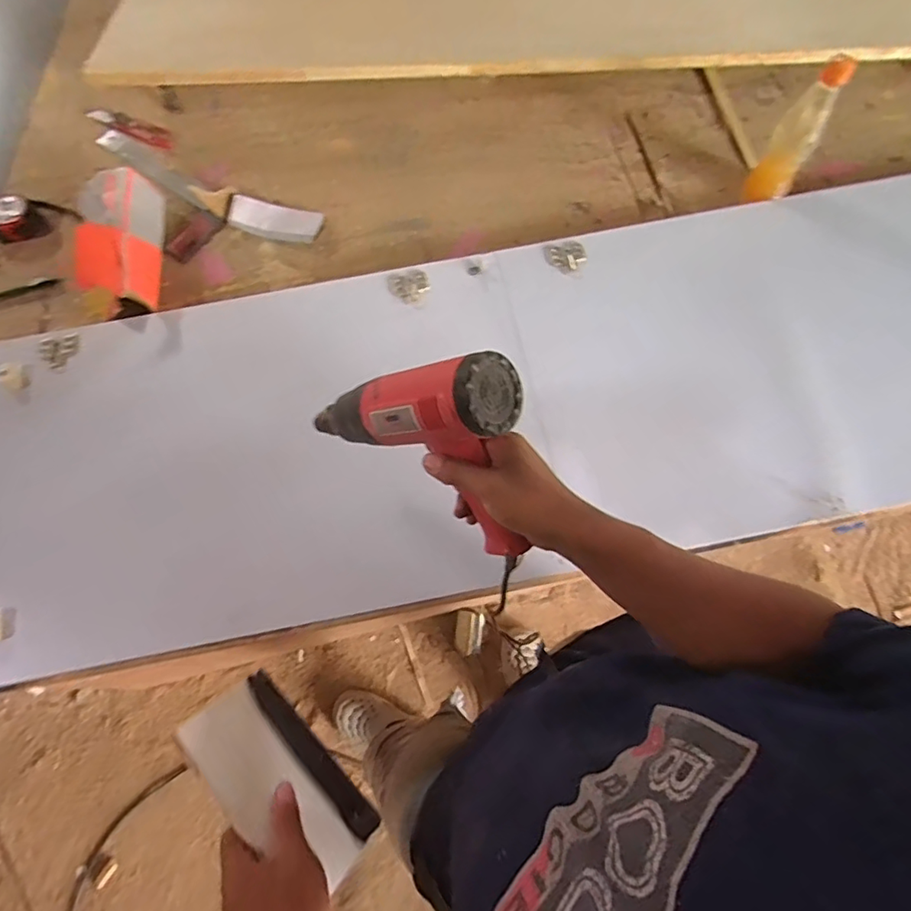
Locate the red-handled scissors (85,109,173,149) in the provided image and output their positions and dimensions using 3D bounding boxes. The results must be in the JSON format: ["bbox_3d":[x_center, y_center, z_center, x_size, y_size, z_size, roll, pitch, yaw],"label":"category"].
[{"bbox_3d":[-0.555,-0.566,0.912,0.162,0.026,0.036,27,75,8],"label":"red-handled scissors"}]

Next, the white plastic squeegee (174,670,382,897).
[{"bbox_3d":[-0.176,0.331,0.547,0.208,0.011,0.110,49,35,8],"label":"white plastic squeegee"}]

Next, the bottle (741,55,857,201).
[{"bbox_3d":[0.463,-0.428,0.734,0.060,0.194,0.043,31,76,9],"label":"bottle"}]

